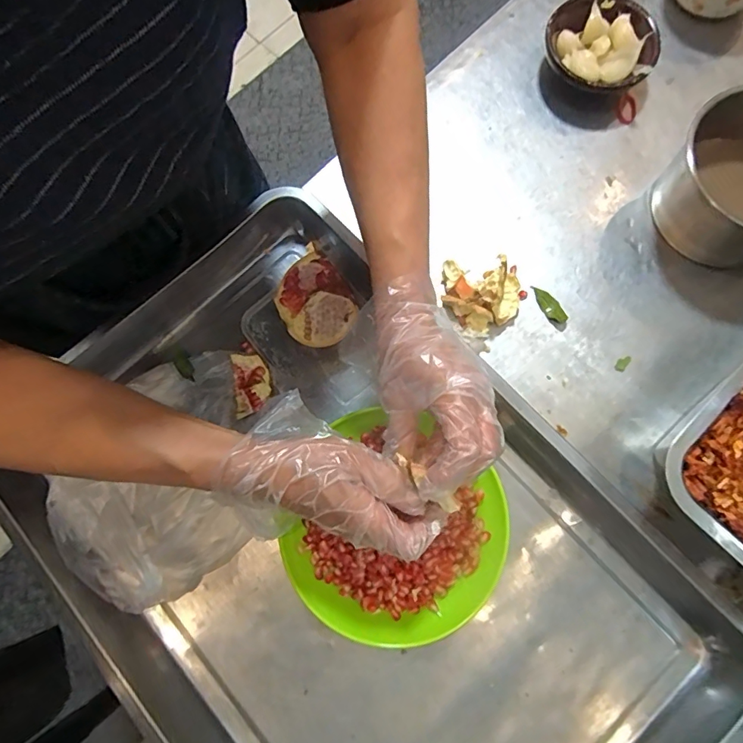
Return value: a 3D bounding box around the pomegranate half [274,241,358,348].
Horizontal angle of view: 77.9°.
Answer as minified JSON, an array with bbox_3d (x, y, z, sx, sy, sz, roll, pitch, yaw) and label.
[{"bbox_3d":[-0.053,-0.063,0.441,0.070,0.043,0.086,-27,77,-4],"label":"pomegranate half"}]

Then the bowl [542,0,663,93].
[{"bbox_3d":[0.249,-0.357,0.512,0.112,0.046,0.120,-1,76,2],"label":"bowl"}]

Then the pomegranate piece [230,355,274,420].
[{"bbox_3d":[-0.114,0.012,0.437,0.035,0.028,0.057,-9,77,-1],"label":"pomegranate piece"}]

